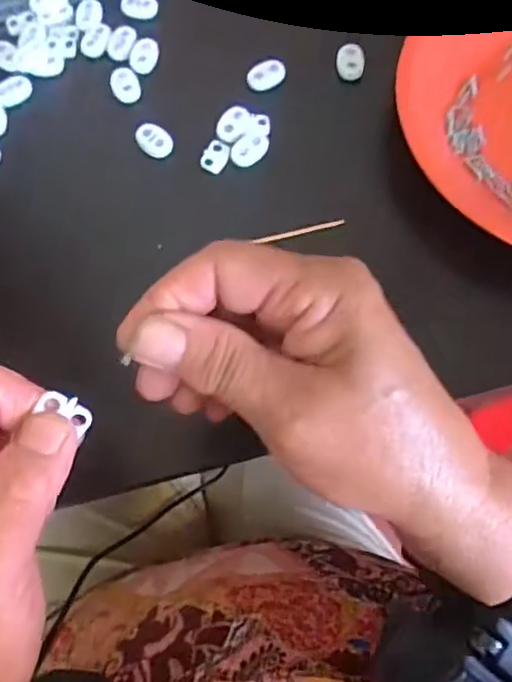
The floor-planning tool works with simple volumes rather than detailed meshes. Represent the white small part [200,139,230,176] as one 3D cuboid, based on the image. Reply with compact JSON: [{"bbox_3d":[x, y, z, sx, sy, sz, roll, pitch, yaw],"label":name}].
[{"bbox_3d":[-0.022,-0.101,0.344,0.013,0.005,0.019,23,73,9],"label":"white small part"}]

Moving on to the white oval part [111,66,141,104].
[{"bbox_3d":[-0.075,-0.148,0.359,0.015,0.008,0.020,-27,72,-8],"label":"white oval part"}]

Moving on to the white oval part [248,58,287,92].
[{"bbox_3d":[0.006,-0.153,0.358,0.023,0.007,0.014,-28,72,-8],"label":"white oval part"}]

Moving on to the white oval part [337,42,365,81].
[{"bbox_3d":[0.055,-0.160,0.357,0.016,0.004,0.019,9,108,-2],"label":"white oval part"}]

